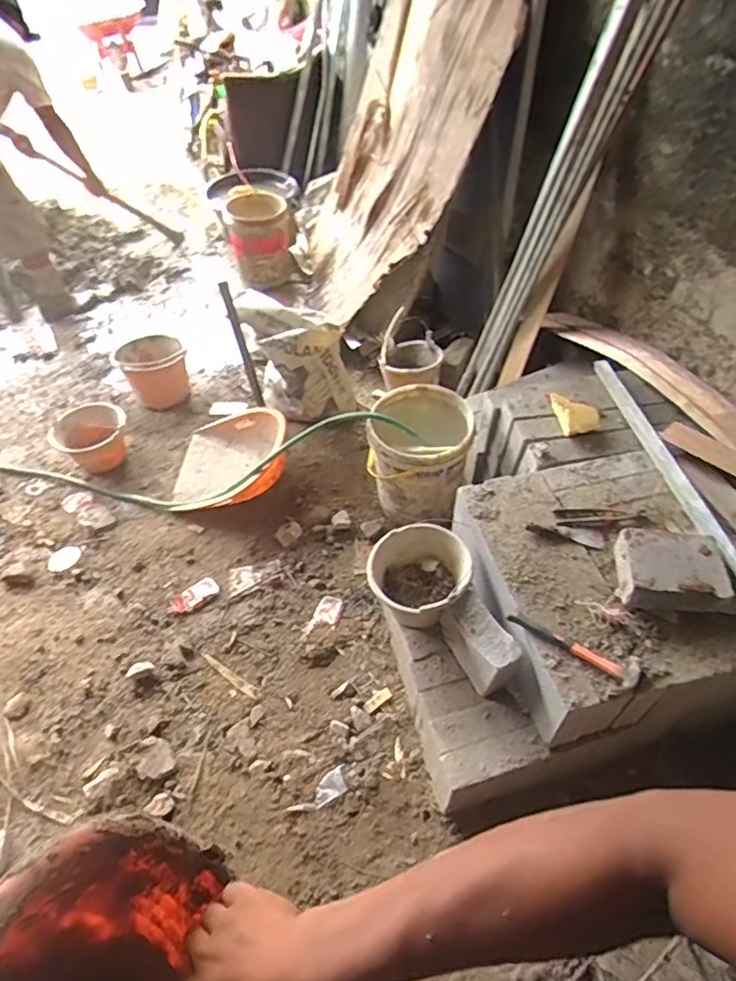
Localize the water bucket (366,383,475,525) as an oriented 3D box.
[{"bbox_3d":[0.147,-0.095,1.819,0.295,0.362,0.292,0,48,0],"label":"water bucket"}]

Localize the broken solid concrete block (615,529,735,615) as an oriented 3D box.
[{"bbox_3d":[0.669,0.172,1.284,0.241,0.072,0.185,4,48,3],"label":"broken solid concrete block"}]

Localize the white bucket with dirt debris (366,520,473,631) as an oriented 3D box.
[{"bbox_3d":[0.121,0.220,1.460,0.244,0.160,0.236,0,48,0],"label":"white bucket with dirt debris"}]

